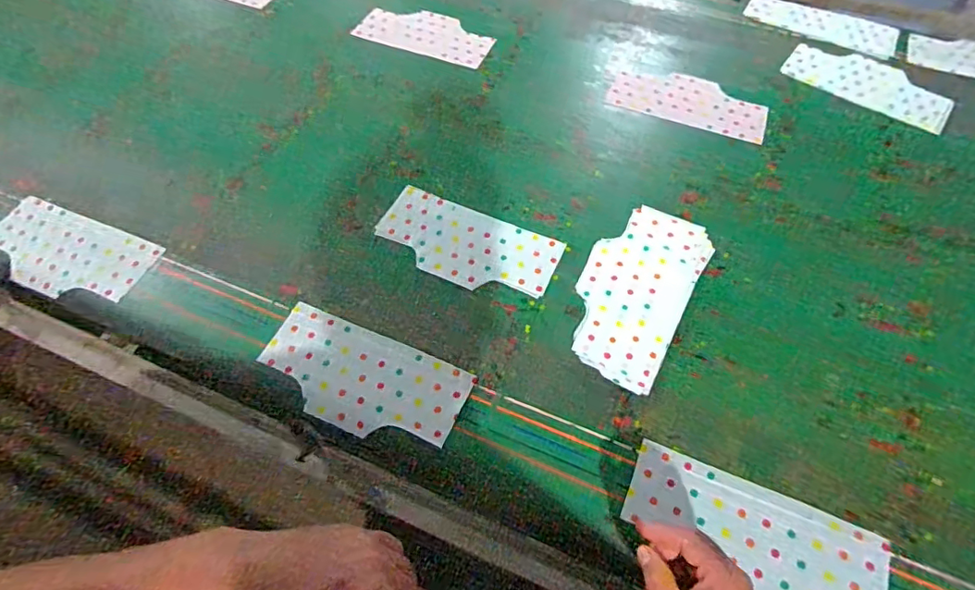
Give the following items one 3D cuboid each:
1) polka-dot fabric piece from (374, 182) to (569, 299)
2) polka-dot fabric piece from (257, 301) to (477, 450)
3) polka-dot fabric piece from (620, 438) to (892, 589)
[{"bbox_3d":[-0.034,-0.080,0.837,0.282,0.005,0.139,24,61,16],"label":"polka-dot fabric piece"},{"bbox_3d":[-0.174,0.113,0.728,0.285,0.007,0.135,21,63,15],"label":"polka-dot fabric piece"},{"bbox_3d":[0.309,0.285,0.628,0.290,0.008,0.124,21,62,14],"label":"polka-dot fabric piece"}]

